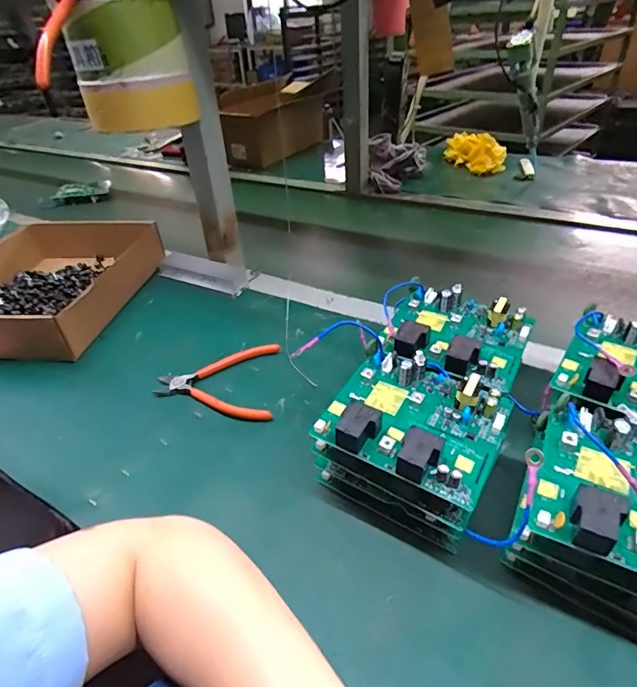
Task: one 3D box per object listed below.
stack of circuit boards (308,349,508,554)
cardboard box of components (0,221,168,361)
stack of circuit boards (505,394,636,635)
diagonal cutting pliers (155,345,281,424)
[{"bbox_3d":[0.080,0.081,0.382,0.131,0.099,0.119,19,42,29],"label":"stack of circuit boards"},{"bbox_3d":[-0.413,-0.097,0.694,0.282,0.074,0.314,0,36,7],"label":"cardboard box of components"},{"bbox_3d":[0.213,0.121,0.314,0.140,0.101,0.116,16,41,26],"label":"stack of circuit boards"},{"bbox_3d":[-0.117,0.043,0.520,0.135,0.010,0.119,-2,36,3],"label":"diagonal cutting pliers"}]

